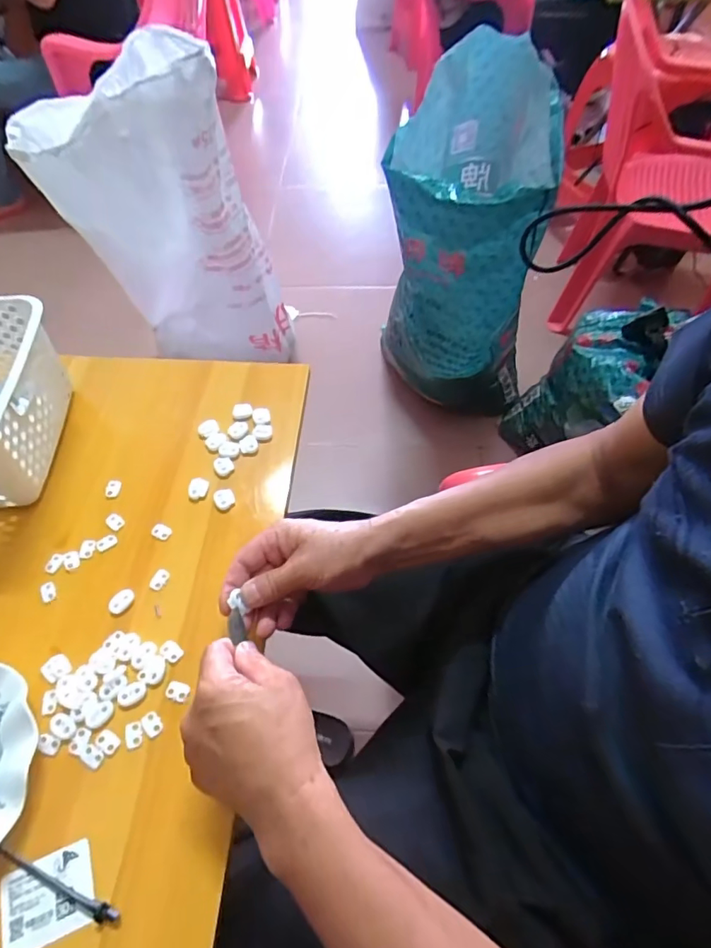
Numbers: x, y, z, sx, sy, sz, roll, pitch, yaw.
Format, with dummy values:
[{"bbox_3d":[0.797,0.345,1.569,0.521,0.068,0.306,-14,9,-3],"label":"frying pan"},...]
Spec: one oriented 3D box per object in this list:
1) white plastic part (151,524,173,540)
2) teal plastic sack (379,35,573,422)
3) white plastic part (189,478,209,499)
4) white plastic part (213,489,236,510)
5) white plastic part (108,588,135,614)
[{"bbox_3d":[-0.192,0.057,0.501,0.017,0.009,0.014,21,59,14],"label":"white plastic part"},{"bbox_3d":[0.226,-0.413,1.005,0.303,0.594,0.369,16,58,12],"label":"teal plastic sack"},{"bbox_3d":[-0.163,0.015,0.525,0.021,0.010,0.019,-3,56,-1],"label":"white plastic part"},{"bbox_3d":[-0.134,0.025,0.515,0.021,0.009,0.020,-1,56,1],"label":"white plastic part"},{"bbox_3d":[-0.213,0.115,0.459,0.025,0.006,0.016,-39,64,-22],"label":"white plastic part"}]

